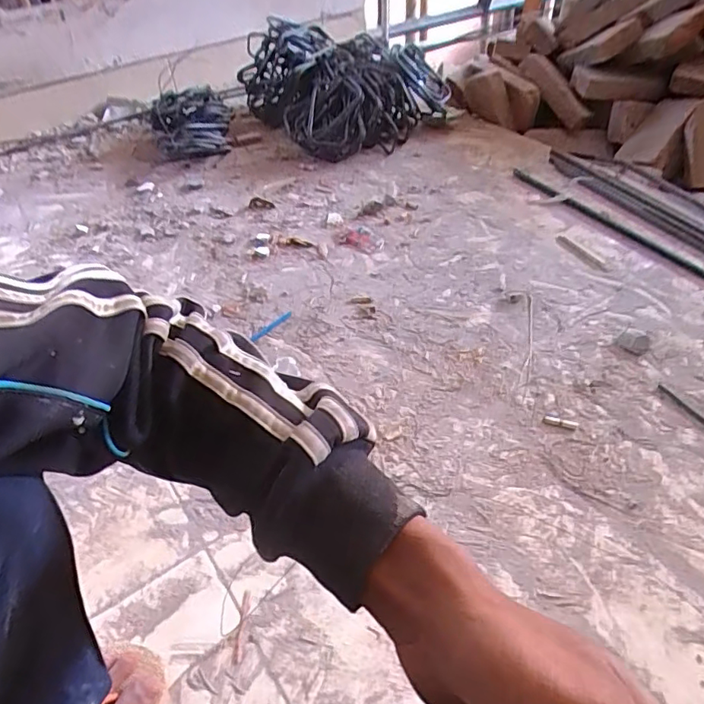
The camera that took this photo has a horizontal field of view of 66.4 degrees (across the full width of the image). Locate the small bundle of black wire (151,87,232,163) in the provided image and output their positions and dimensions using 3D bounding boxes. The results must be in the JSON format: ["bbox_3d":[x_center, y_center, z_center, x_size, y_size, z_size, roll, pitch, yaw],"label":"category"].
[{"bbox_3d":[-0.325,-0.461,1.091,0.161,0.099,0.176,-13,46,-10],"label":"small bundle of black wire"}]

